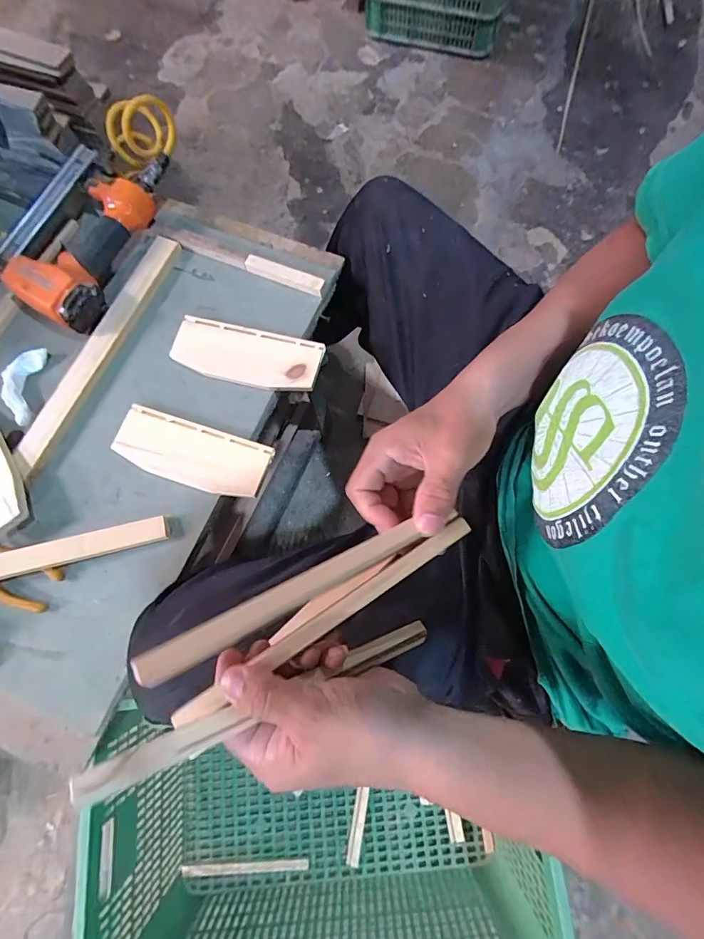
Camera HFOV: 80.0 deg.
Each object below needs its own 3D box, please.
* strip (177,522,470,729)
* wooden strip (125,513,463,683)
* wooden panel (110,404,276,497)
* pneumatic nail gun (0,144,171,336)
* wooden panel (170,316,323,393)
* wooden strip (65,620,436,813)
[{"bbox_3d":[-0.009,0.095,0.280,0.222,0.006,0.013,-30,75,-16],"label":"strip"},{"bbox_3d":[-0.039,0.081,0.273,0.190,0.015,0.018,-24,74,-19],"label":"wooden strip"},{"bbox_3d":[-0.187,-0.019,0.488,0.182,0.014,0.071,18,76,5],"label":"wooden panel"},{"bbox_3d":[-0.368,-0.312,0.542,0.178,0.055,0.255,18,76,5],"label":"pneumatic nail gun"},{"bbox_3d":[-0.130,-0.142,0.518,0.182,0.017,0.075,14,76,4],"label":"wooden panel"},{"bbox_3d":[-0.043,0.142,0.265,0.224,0.009,0.016,-12,72,-29],"label":"wooden strip"}]

